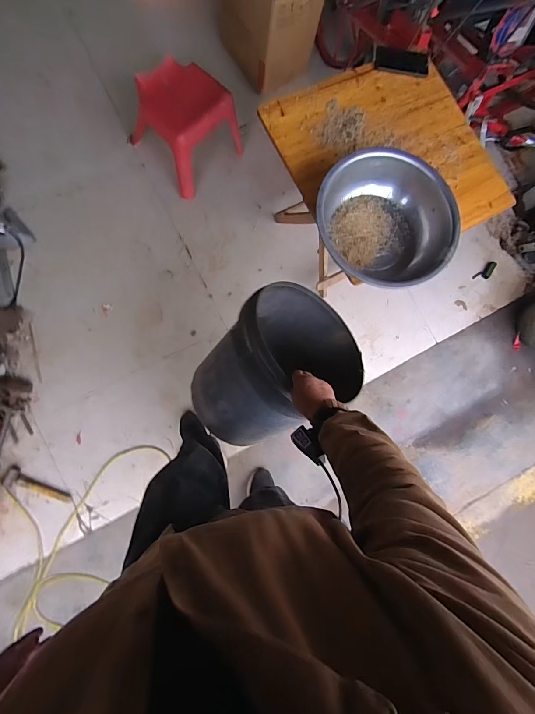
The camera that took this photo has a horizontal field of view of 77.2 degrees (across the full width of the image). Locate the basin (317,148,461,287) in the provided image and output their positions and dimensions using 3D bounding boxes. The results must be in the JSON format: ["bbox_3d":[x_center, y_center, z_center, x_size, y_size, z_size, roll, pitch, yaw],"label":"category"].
[{"bbox_3d":[0.286,-0.330,0.850,0.338,0.115,0.306,21,81,-4],"label":"basin"}]

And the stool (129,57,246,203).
[{"bbox_3d":[-0.325,-0.877,1.254,0.337,0.259,0.313,40,80,0],"label":"stool"}]

